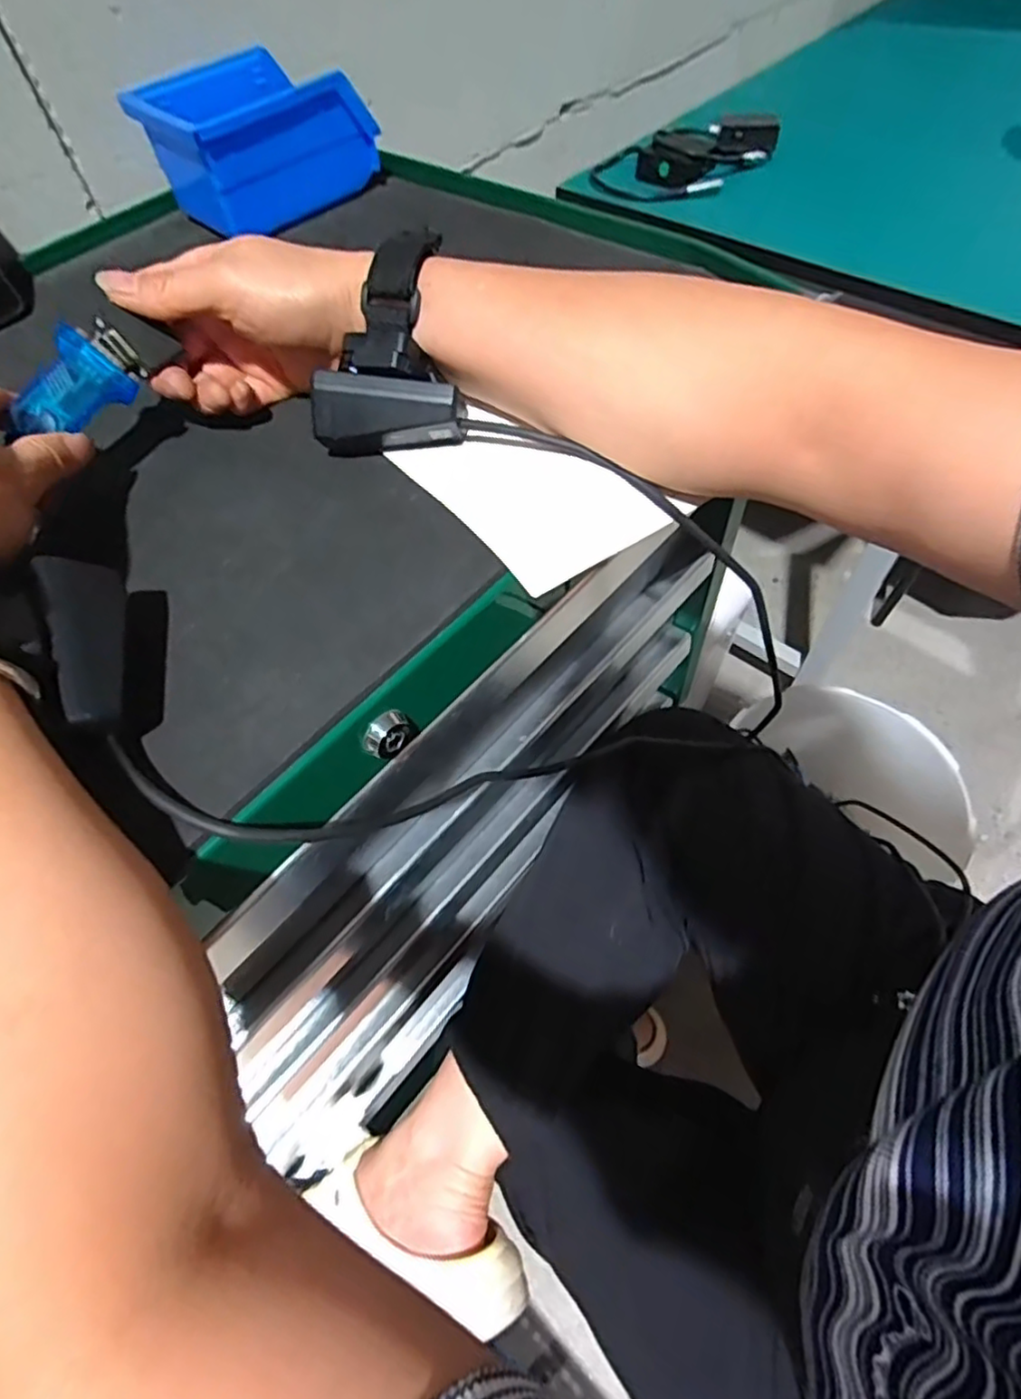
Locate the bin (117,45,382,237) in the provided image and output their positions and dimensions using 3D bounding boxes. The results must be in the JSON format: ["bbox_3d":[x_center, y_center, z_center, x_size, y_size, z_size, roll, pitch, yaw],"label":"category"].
[{"bbox_3d":[-0.184,-0.408,0.468,0.131,0.063,0.111,-38,63,-18],"label":"bin"}]

